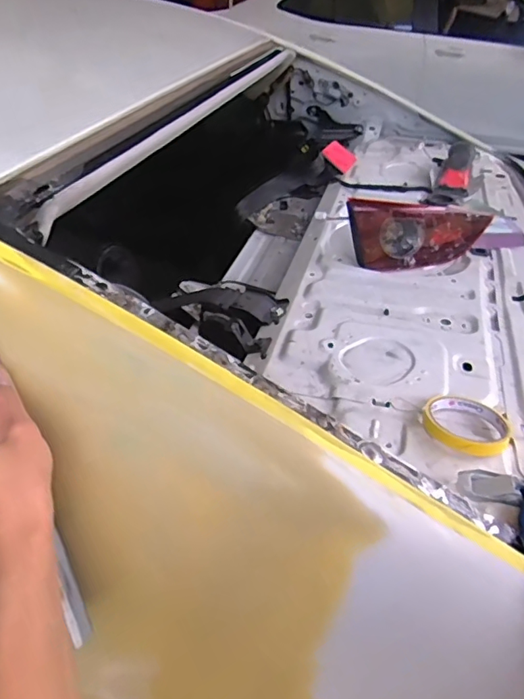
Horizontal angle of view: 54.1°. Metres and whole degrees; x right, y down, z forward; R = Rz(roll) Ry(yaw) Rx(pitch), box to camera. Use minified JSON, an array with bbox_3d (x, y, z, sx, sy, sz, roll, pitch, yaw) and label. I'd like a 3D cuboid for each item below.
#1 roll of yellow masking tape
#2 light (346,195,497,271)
[{"bbox_3d":[0.214,0.076,0.537,0.089,0.022,0.096,1,39,-1],"label":"roll of yellow masking tape"},{"bbox_3d":[0.267,-0.203,0.848,0.253,0.101,0.059,-11,40,-15],"label":"light"}]

